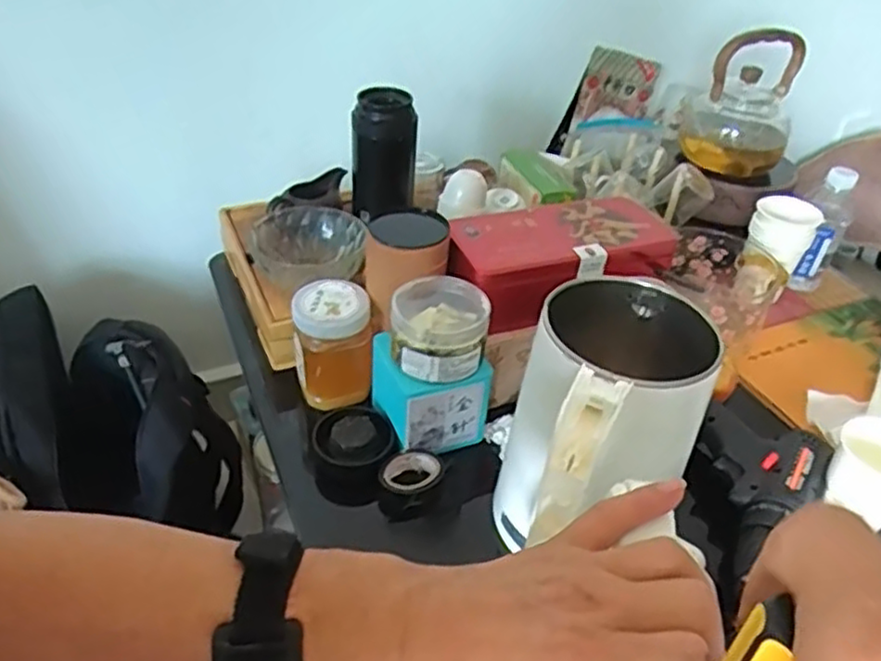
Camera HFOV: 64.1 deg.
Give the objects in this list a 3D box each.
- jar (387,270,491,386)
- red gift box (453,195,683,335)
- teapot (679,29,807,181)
[{"bbox_3d":[-0.001,-0.004,0.624,0.082,0.056,0.087,3,38,-3],"label":"jar"},{"bbox_3d":[0.112,-0.068,0.701,0.226,0.072,0.114,-11,41,-20],"label":"red gift box"},{"bbox_3d":[0.410,-0.306,0.954,0.138,0.173,0.140,20,40,18],"label":"teapot"}]

